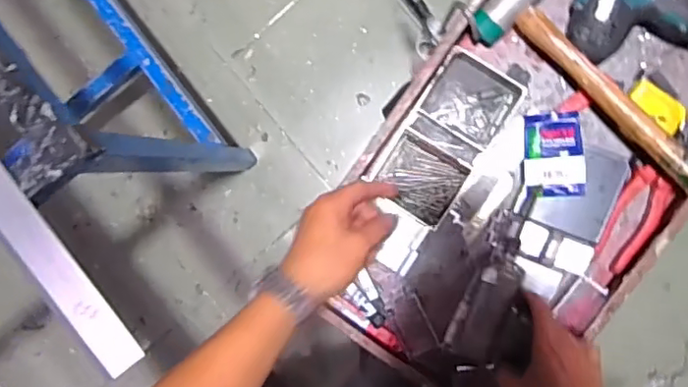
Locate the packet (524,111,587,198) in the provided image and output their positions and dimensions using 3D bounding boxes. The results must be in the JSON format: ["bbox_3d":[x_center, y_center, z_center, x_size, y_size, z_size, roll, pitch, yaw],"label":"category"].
[{"bbox_3d":[0.250,-0.046,0.724,0.065,0.033,0.097,-3,96,5],"label":"packet"}]

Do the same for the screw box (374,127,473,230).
[{"bbox_3d":[0.098,-0.019,0.767,0.098,0.044,0.092,32,96,4],"label":"screw box"}]

